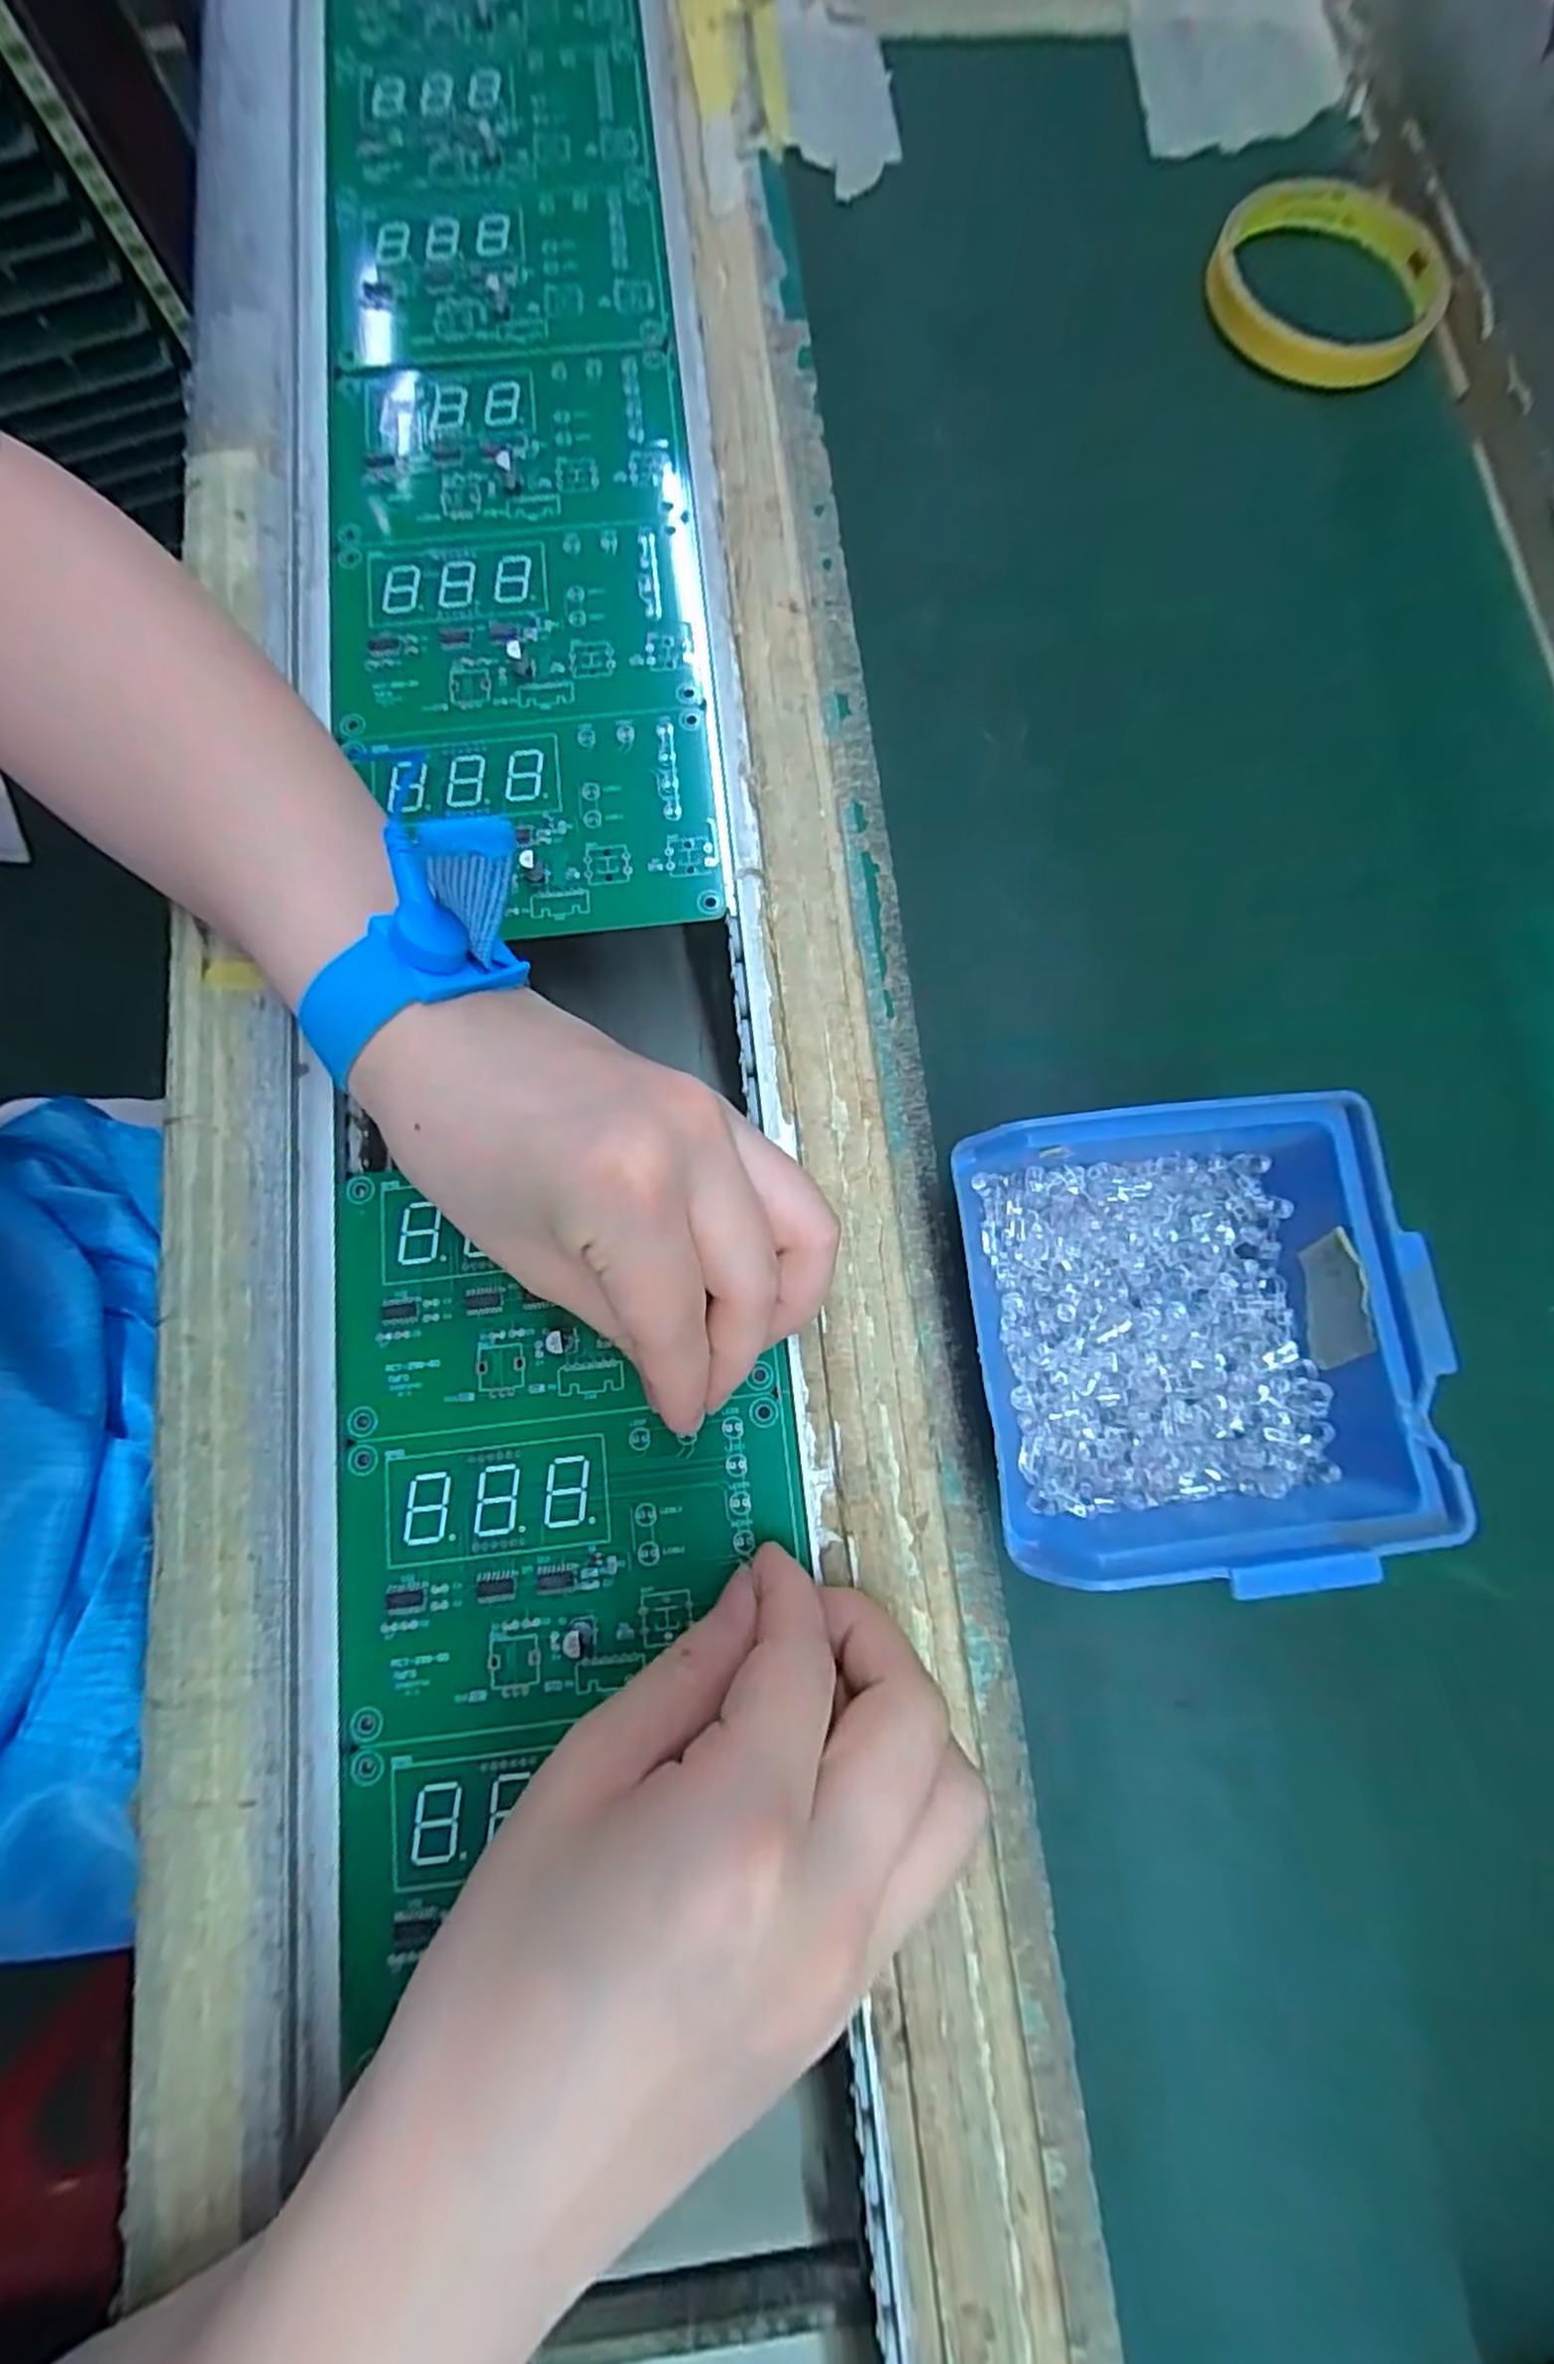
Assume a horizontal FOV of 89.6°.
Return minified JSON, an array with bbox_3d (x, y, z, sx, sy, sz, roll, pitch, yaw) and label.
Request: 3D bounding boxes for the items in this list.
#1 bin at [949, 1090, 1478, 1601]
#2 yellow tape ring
[{"bbox_3d":[0.097,0.038,0.194,0.095,0.047,0.102,-5,79,0],"label":"bin"},{"bbox_3d":[0.203,-0.335,0.286,0.082,0.018,0.078,0,79,1],"label":"yellow tape ring"}]

